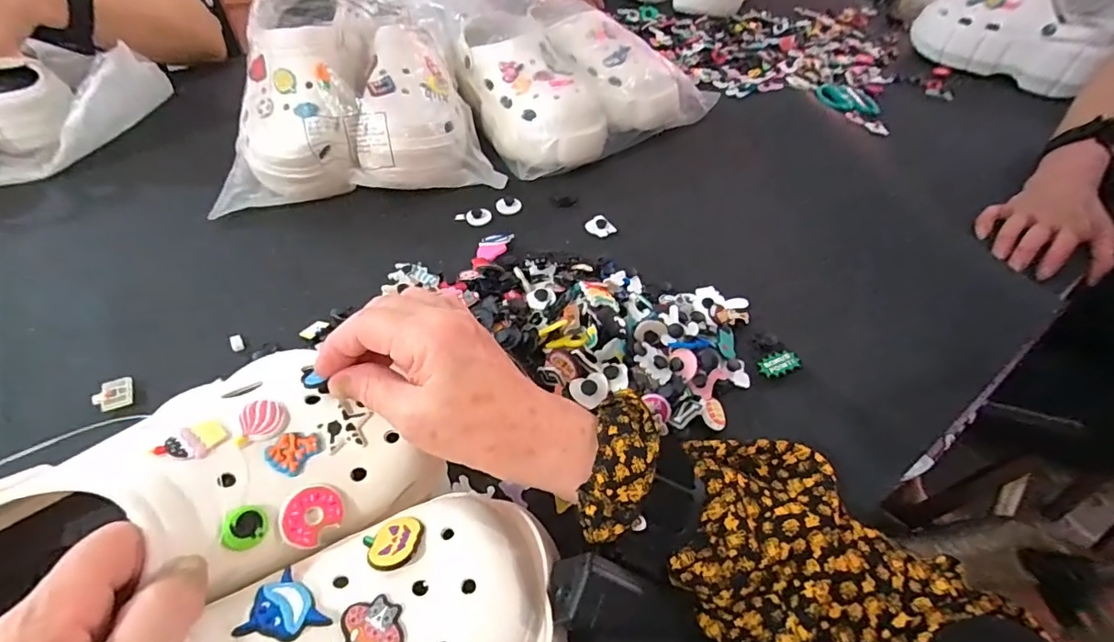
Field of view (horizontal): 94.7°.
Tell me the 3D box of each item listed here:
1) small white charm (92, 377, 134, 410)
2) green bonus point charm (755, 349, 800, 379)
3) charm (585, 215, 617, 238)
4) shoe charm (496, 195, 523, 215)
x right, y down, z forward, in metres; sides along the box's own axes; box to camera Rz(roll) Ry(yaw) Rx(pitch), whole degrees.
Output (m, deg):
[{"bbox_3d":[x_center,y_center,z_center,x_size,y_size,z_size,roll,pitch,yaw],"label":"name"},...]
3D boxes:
[{"bbox_3d":[-0.322,0.054,0.373,0.022,0.008,0.029,-24,55,-22],"label":"small white charm"},{"bbox_3d":[0.174,0.033,0.406,0.034,0.007,0.021,-14,52,-15],"label":"green bonus point charm"},{"bbox_3d":[0.044,-0.097,0.533,0.024,0.011,0.029,-28,57,-25],"label":"charm"},{"bbox_3d":[-0.051,-0.124,0.551,0.028,0.004,0.021,-21,81,-14],"label":"shoe charm"}]

